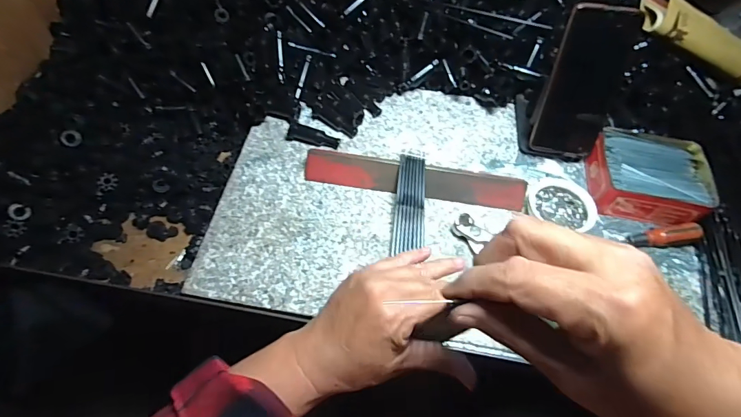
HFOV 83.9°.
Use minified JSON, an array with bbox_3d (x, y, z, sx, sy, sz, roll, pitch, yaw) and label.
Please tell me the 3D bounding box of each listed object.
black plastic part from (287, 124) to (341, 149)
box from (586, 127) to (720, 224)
[{"bbox_3d":[-0.072,-0.091,0.521,0.066,0.019,0.016,12,57,5],"label":"black plastic part"},{"bbox_3d":[0.331,-0.041,0.495,0.127,0.042,0.115,10,57,3],"label":"box"}]

